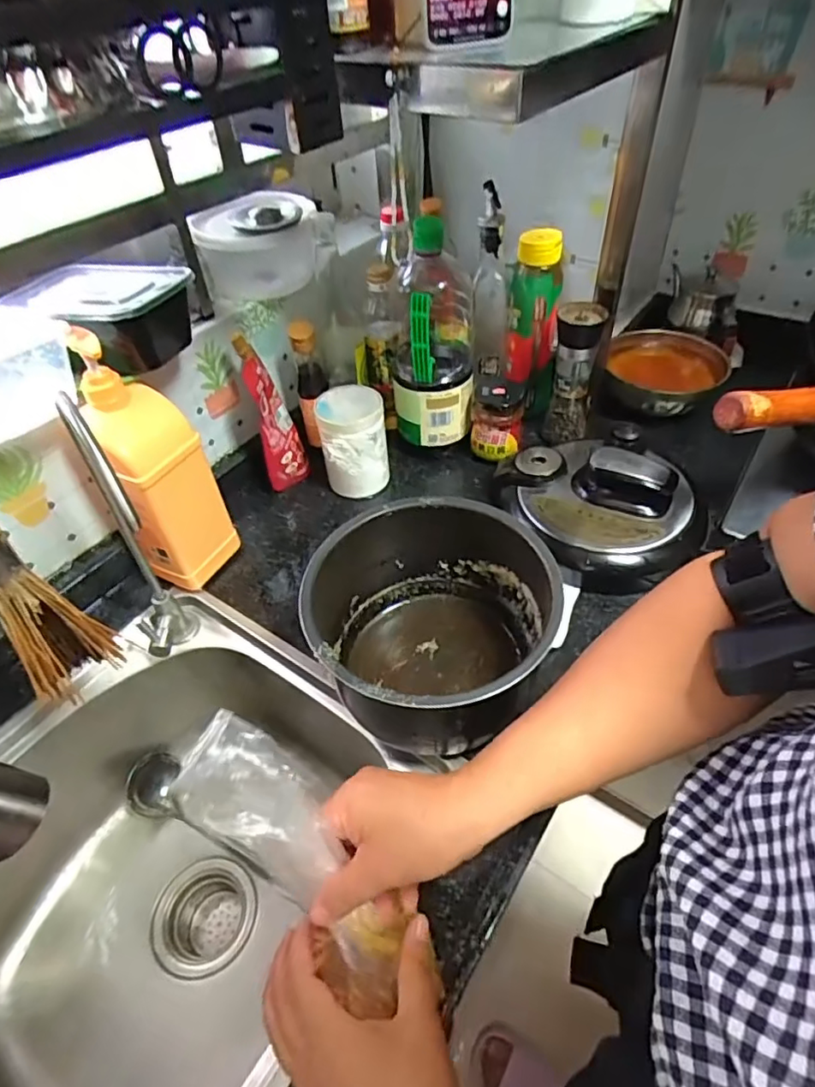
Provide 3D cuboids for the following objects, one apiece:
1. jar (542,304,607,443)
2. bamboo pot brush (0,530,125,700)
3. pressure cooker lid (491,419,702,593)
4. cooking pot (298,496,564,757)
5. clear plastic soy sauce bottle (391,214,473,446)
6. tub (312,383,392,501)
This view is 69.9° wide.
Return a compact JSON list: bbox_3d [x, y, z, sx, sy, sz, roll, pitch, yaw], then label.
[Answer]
[{"bbox_3d":[0.214,-0.215,0.755,0.055,0.168,0.064,11,51,14],"label":"jar"},{"bbox_3d":[-0.266,0.024,0.383,0.035,0.241,0.054,7,50,11],"label":"bamboo pot brush"},{"bbox_3d":[0.246,-0.068,0.686,0.222,0.088,0.227,-3,49,3],"label":"pressure cooker lid"},{"bbox_3d":[0.024,0.079,0.537,0.205,0.138,0.208,-3,49,3],"label":"cooking pot"},{"bbox_3d":[0.031,-0.255,0.726,0.101,0.257,0.092,-3,49,3],"label":"clear plastic soy sauce bottle"},{"bbox_3d":[-0.068,-0.134,0.754,0.082,0.115,0.088,-6,48,-1],"label":"tub"}]

